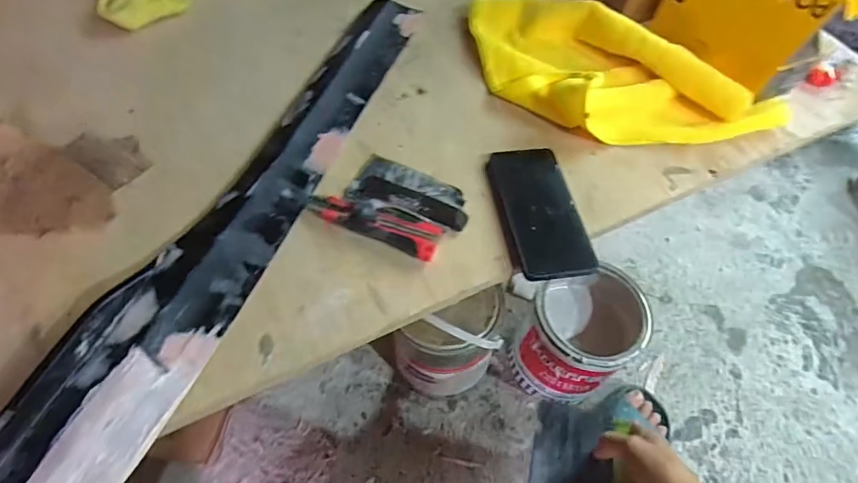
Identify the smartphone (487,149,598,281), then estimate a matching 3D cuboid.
[{"bbox_3d":[0.118,-0.033,0.517,0.078,0.014,0.162,-7,58,-6],"label":"smartphone"}]

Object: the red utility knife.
[{"bbox_3d":[-0.055,-0.024,0.485,0.138,0.022,0.041,20,59,11],"label":"red utility knife"}]

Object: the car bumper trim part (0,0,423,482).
[{"bbox_3d":[-0.180,-0.033,0.468,0.087,0.044,0.745,18,58,9],"label":"car bumper trim part"}]

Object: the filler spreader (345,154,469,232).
[{"bbox_3d":[-0.019,-0.052,0.517,0.128,0.013,0.062,18,58,9],"label":"filler spreader"}]

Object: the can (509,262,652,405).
[{"bbox_3d":[0.235,0.151,0.774,0.157,0.208,0.179,32,61,17],"label":"can"}]

